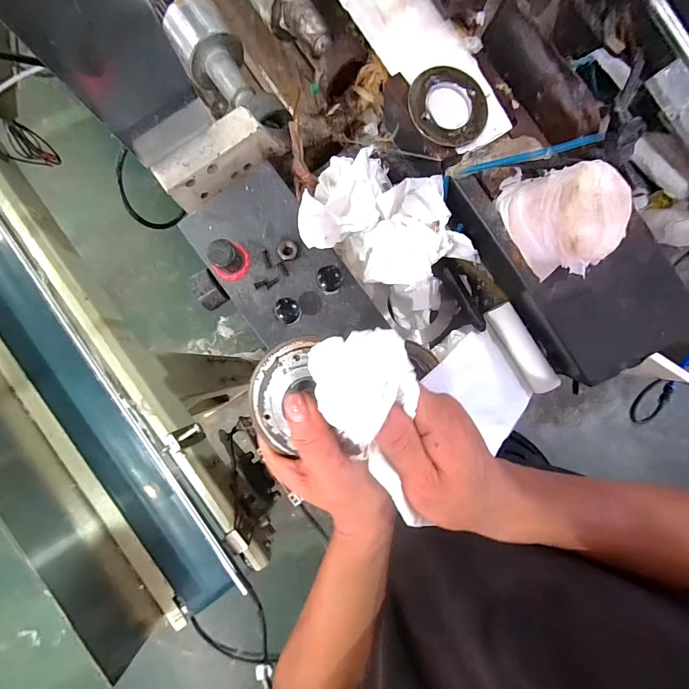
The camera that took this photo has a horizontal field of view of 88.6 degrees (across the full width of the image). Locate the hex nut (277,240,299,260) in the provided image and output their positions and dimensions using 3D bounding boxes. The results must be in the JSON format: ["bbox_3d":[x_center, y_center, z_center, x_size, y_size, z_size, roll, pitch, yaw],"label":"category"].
[{"bbox_3d":[-0.057,-0.095,0.353,0.020,0.008,0.019,-9,88,-2],"label":"hex nut"}]

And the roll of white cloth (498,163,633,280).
[{"bbox_3d":[0.208,-0.127,0.345,0.111,0.081,0.075,45,87,0],"label":"roll of white cloth"}]

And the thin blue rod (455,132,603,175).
[{"bbox_3d":[0.163,-0.171,0.320,0.117,0.005,0.009,6,87,41],"label":"thin blue rod"}]

